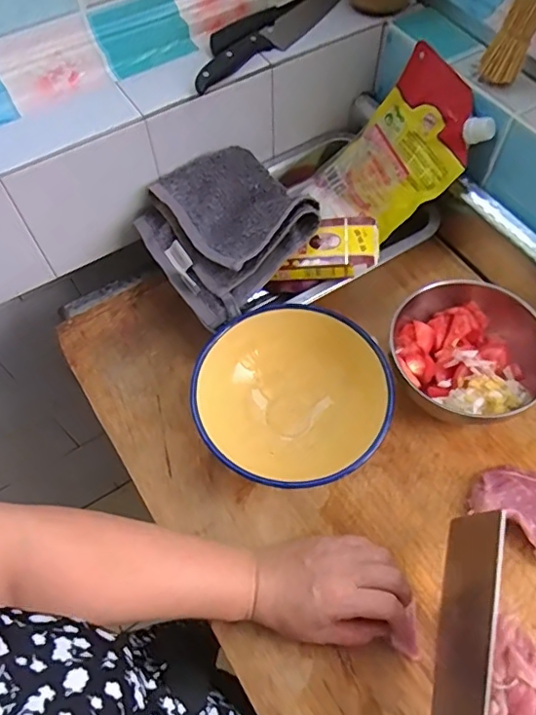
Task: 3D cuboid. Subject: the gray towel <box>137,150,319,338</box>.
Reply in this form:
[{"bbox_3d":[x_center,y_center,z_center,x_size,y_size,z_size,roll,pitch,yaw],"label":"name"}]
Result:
[{"bbox_3d":[-0.043,-0.140,0.571,0.160,0.052,0.174,-32,64,-15],"label":"gray towel"}]

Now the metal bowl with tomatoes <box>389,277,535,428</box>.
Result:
[{"bbox_3d":[0.204,-0.009,0.537,0.141,0.058,0.141,-1,60,1],"label":"metal bowl with tomatoes"}]

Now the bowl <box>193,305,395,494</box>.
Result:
[{"bbox_3d":[0.024,0.038,0.508,0.168,0.064,0.177,-1,60,1],"label":"bowl"}]

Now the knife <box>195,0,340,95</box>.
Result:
[{"bbox_3d":[0.004,-0.341,0.574,0.034,0.015,0.230,35,67,19],"label":"knife"}]

